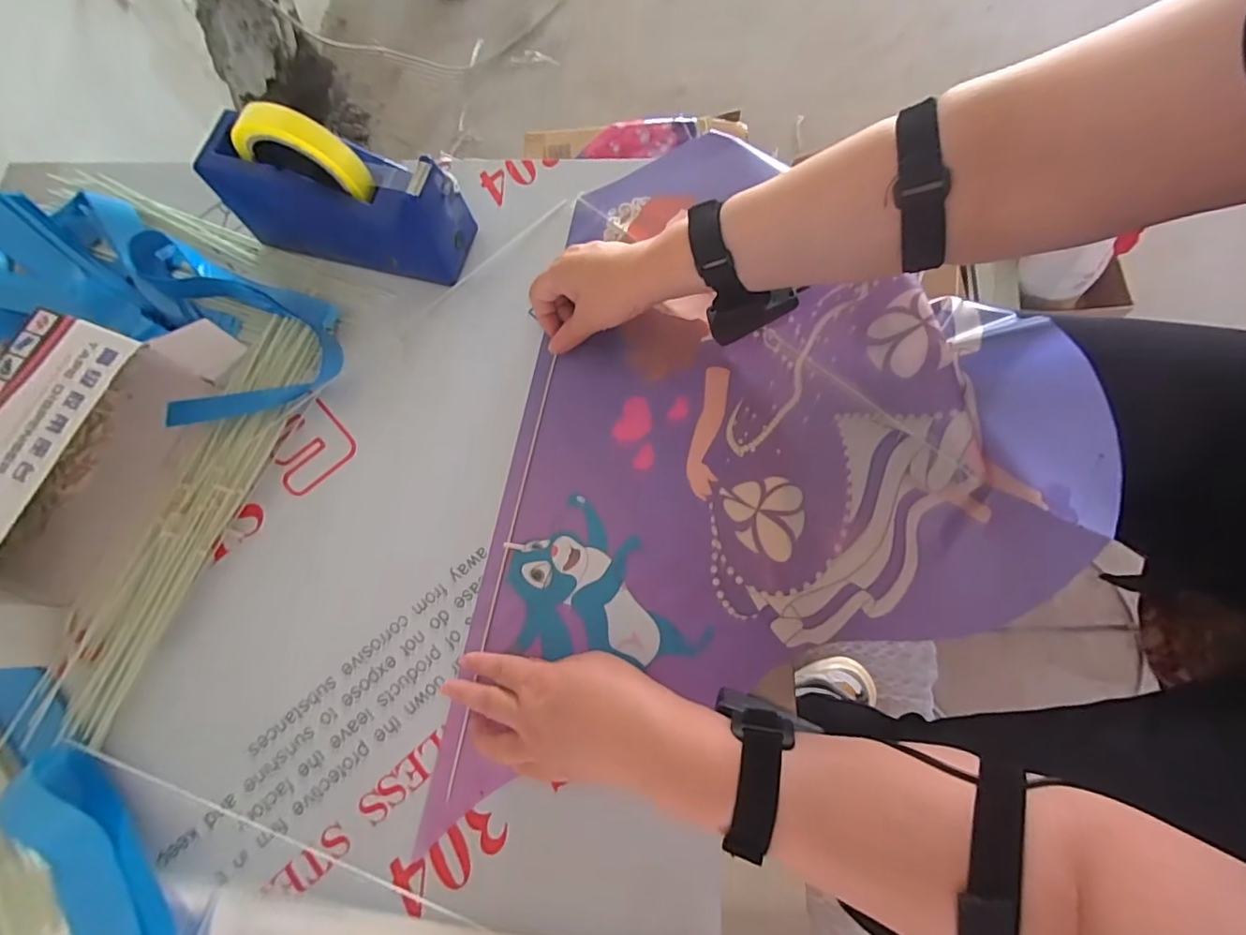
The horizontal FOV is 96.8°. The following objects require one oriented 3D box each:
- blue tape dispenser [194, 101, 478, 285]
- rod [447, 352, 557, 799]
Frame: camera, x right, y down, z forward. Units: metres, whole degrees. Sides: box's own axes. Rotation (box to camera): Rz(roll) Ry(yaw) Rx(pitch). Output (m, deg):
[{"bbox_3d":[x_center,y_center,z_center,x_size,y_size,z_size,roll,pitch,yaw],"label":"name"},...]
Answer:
[{"bbox_3d":[-0.245,-0.236,0.478,0.204,0.130,0.068,10,73,4],"label":"blue tape dispenser"},{"bbox_3d":[-0.094,0.069,0.445,0.006,0.004,0.349,10,75,4],"label":"rod"}]

